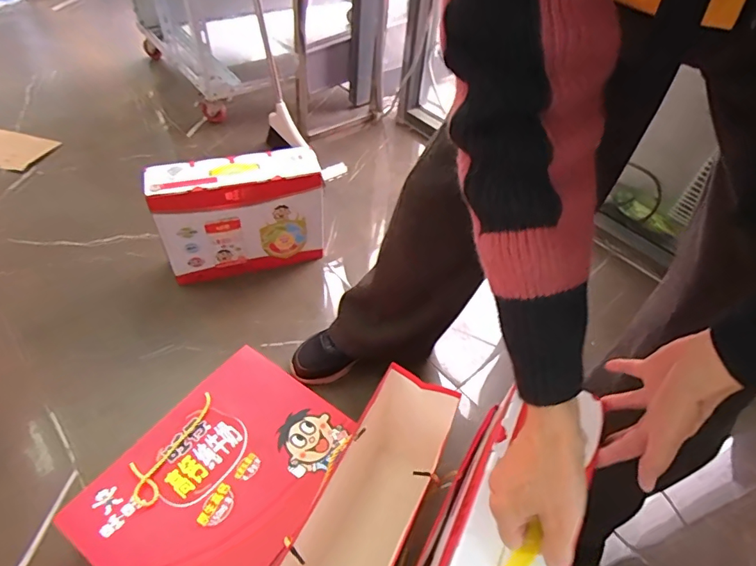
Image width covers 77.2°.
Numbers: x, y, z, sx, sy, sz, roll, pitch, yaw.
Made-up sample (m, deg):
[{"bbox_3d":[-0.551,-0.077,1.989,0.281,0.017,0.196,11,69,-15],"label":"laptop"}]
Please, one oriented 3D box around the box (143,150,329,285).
[{"bbox_3d":[-0.287,-0.135,1.023,0.336,0.274,0.096,-12,51,-15],"label":"box"}]

